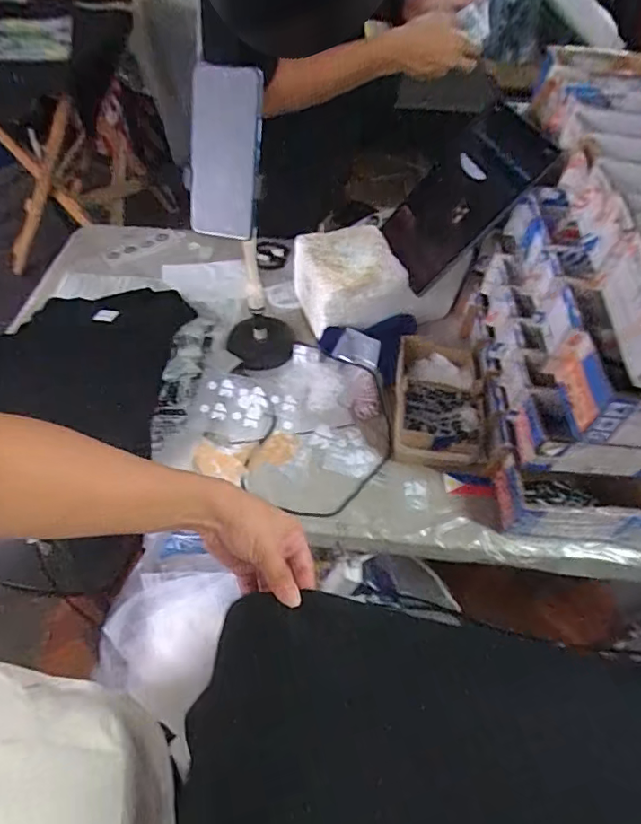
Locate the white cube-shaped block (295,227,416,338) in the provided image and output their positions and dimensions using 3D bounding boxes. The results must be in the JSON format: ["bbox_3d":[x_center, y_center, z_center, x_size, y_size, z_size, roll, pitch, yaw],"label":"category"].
[{"bbox_3d":[0.046,-0.201,0.801,0.149,0.113,0.145,-12,54,-11],"label":"white cube-shaped block"}]

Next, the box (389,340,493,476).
[{"bbox_3d":[0.161,-0.017,0.709,0.128,0.059,0.206,4,53,1],"label":"box"}]

